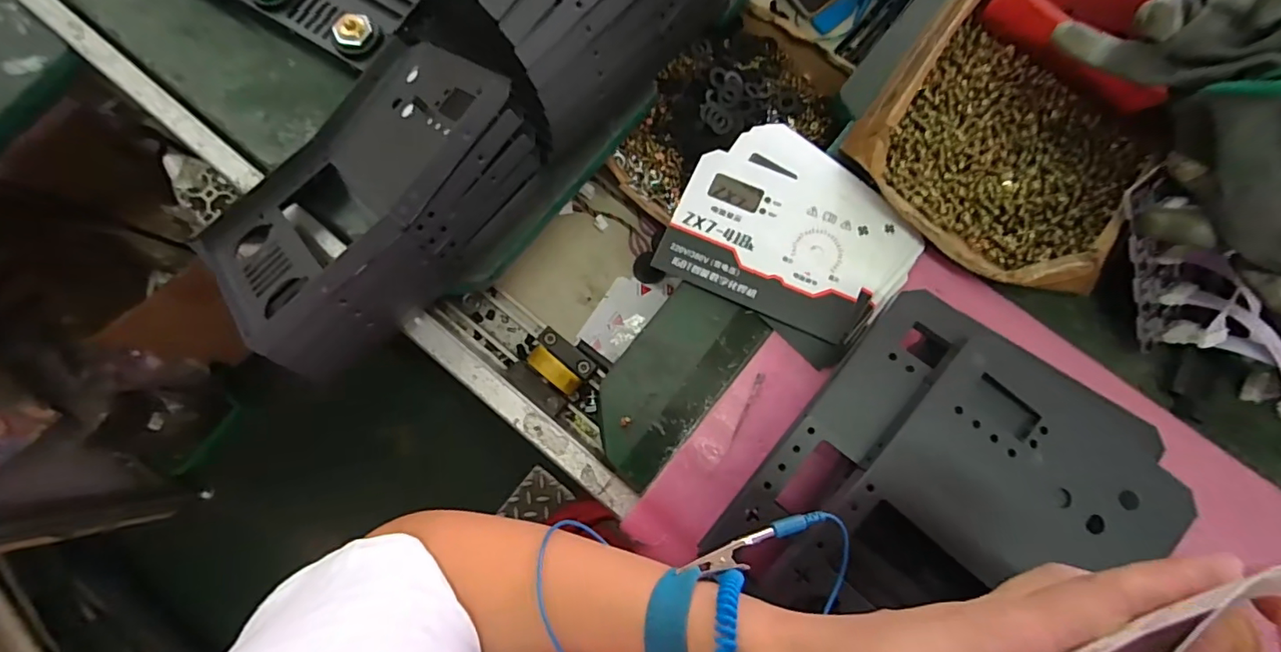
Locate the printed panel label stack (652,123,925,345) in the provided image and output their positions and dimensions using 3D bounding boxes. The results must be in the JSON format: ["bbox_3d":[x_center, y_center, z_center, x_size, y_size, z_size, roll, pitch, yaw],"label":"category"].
[{"bbox_3d":[0.118,-0.076,0.412,0.173,0.016,0.142,25,81,4],"label":"printed panel label stack"}]

